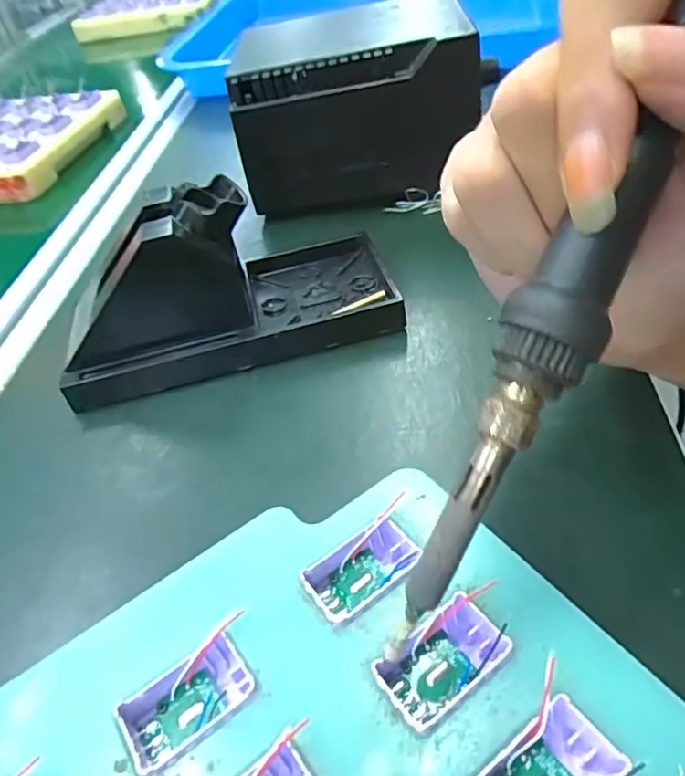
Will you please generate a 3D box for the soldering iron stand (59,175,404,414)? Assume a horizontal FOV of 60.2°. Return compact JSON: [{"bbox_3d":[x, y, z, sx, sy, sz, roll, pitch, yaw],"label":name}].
[{"bbox_3d":[-0.057,-0.054,0.278,0.159,0.070,0.074,-14,44,-5],"label":"soldering iron stand"}]

